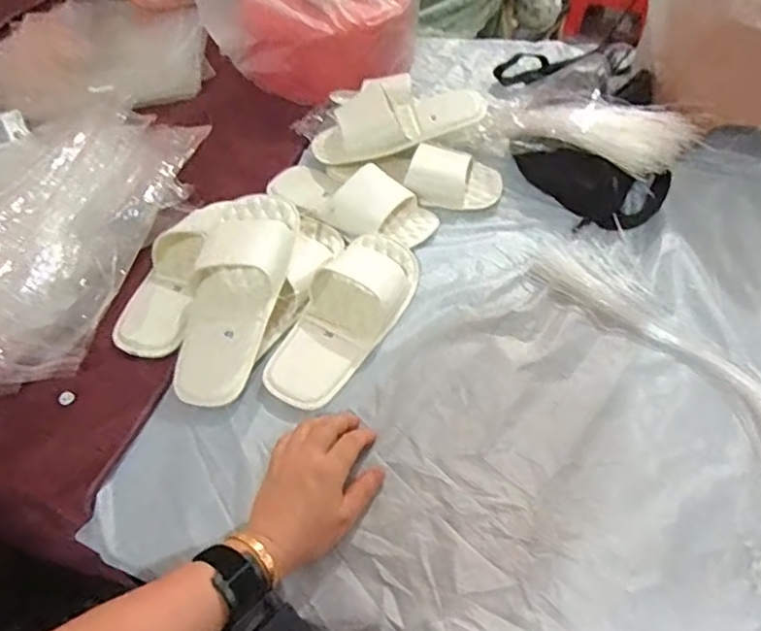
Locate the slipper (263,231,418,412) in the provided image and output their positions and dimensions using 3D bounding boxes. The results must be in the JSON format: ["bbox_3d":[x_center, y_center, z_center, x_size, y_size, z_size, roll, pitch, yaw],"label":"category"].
[{"bbox_3d":[-0.035,-0.004,0.653,0.092,0.037,0.229,22,53,19],"label":"slipper"}]

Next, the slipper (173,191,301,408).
[{"bbox_3d":[-0.154,-0.024,0.640,0.097,0.032,0.236,10,73,10],"label":"slipper"}]

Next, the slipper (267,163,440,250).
[{"bbox_3d":[-0.049,-0.150,0.758,0.233,0.044,0.103,22,53,19],"label":"slipper"}]

